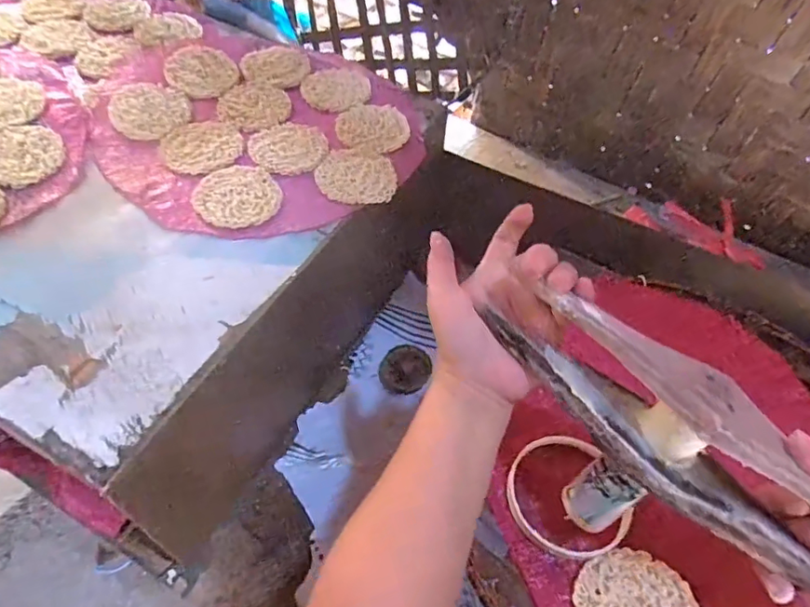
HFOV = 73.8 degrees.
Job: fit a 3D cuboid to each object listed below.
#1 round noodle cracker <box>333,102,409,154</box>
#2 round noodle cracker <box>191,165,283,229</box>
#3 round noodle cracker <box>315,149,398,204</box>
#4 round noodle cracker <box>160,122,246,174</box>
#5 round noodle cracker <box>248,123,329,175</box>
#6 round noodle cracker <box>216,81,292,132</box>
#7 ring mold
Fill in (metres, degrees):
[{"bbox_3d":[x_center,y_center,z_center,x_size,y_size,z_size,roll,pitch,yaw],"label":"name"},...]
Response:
[{"bbox_3d":[-0.035,-0.194,0.591,0.077,0.005,0.086,1,52,-5],"label":"round noodle cracker"},{"bbox_3d":[-0.161,-0.102,0.517,0.078,0.009,0.078,3,52,-4],"label":"round noodle cracker"},{"bbox_3d":[-0.049,-0.130,0.542,0.079,0.004,0.071,11,52,3],"label":"round noodle cracker"},{"bbox_3d":[-0.209,-0.163,0.556,0.077,0.013,0.071,-19,57,-20],"label":"round noodle cracker"},{"bbox_3d":[-0.123,-0.166,0.564,0.080,0.004,0.079,3,52,-4],"label":"round noodle cracker"},{"bbox_3d":[-0.168,-0.220,0.602,0.077,0.006,0.085,-4,53,-9],"label":"round noodle cracker"},{"bbox_3d":[0.118,0.140,0.397,0.083,0.015,0.088,3,52,-4],"label":"ring mold"}]

